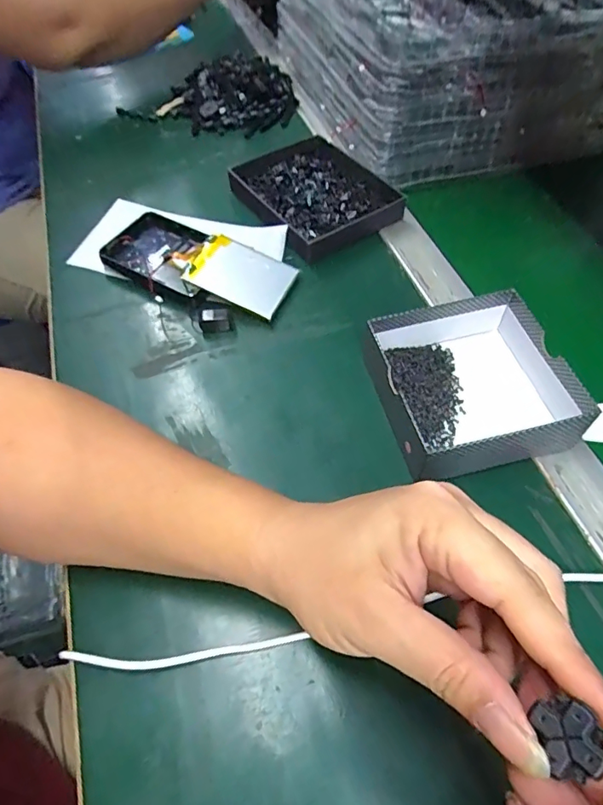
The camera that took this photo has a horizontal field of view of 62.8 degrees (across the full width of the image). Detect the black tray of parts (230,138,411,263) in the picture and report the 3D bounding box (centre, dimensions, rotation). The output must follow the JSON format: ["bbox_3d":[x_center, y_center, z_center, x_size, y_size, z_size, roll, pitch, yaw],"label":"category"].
[{"bbox_3d":[0.013,-0.205,0.482,0.125,0.021,0.145,-30,60,-18],"label":"black tray of parts"}]

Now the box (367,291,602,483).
[{"bbox_3d":[0.117,-0.014,0.335,0.129,0.041,0.118,-13,57,-8],"label":"box"}]

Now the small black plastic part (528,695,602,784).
[{"bbox_3d":[0.084,0.104,0.154,0.017,0.008,0.021,-24,49,16],"label":"small black plastic part"}]

